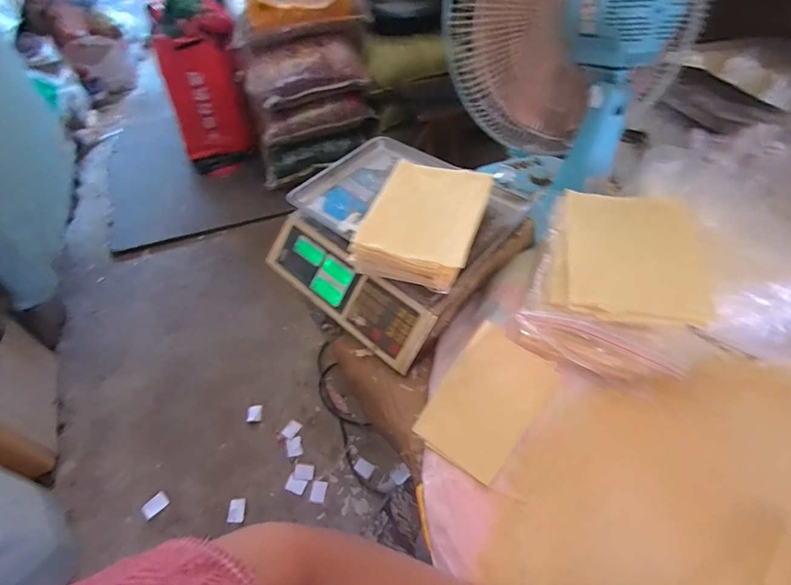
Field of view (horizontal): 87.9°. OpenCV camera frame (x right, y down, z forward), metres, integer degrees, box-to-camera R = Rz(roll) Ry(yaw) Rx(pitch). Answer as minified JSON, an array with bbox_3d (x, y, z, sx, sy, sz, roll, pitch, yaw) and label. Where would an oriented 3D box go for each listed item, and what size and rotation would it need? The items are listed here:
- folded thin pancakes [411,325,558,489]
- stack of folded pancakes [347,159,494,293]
[{"bbox_3d":[0.111,0.127,0.498,0.112,0.011,0.172,33,61,25],"label":"folded thin pancakes"},{"bbox_3d":[0.041,-0.099,0.578,0.146,0.060,0.194,17,51,14],"label":"stack of folded pancakes"}]

